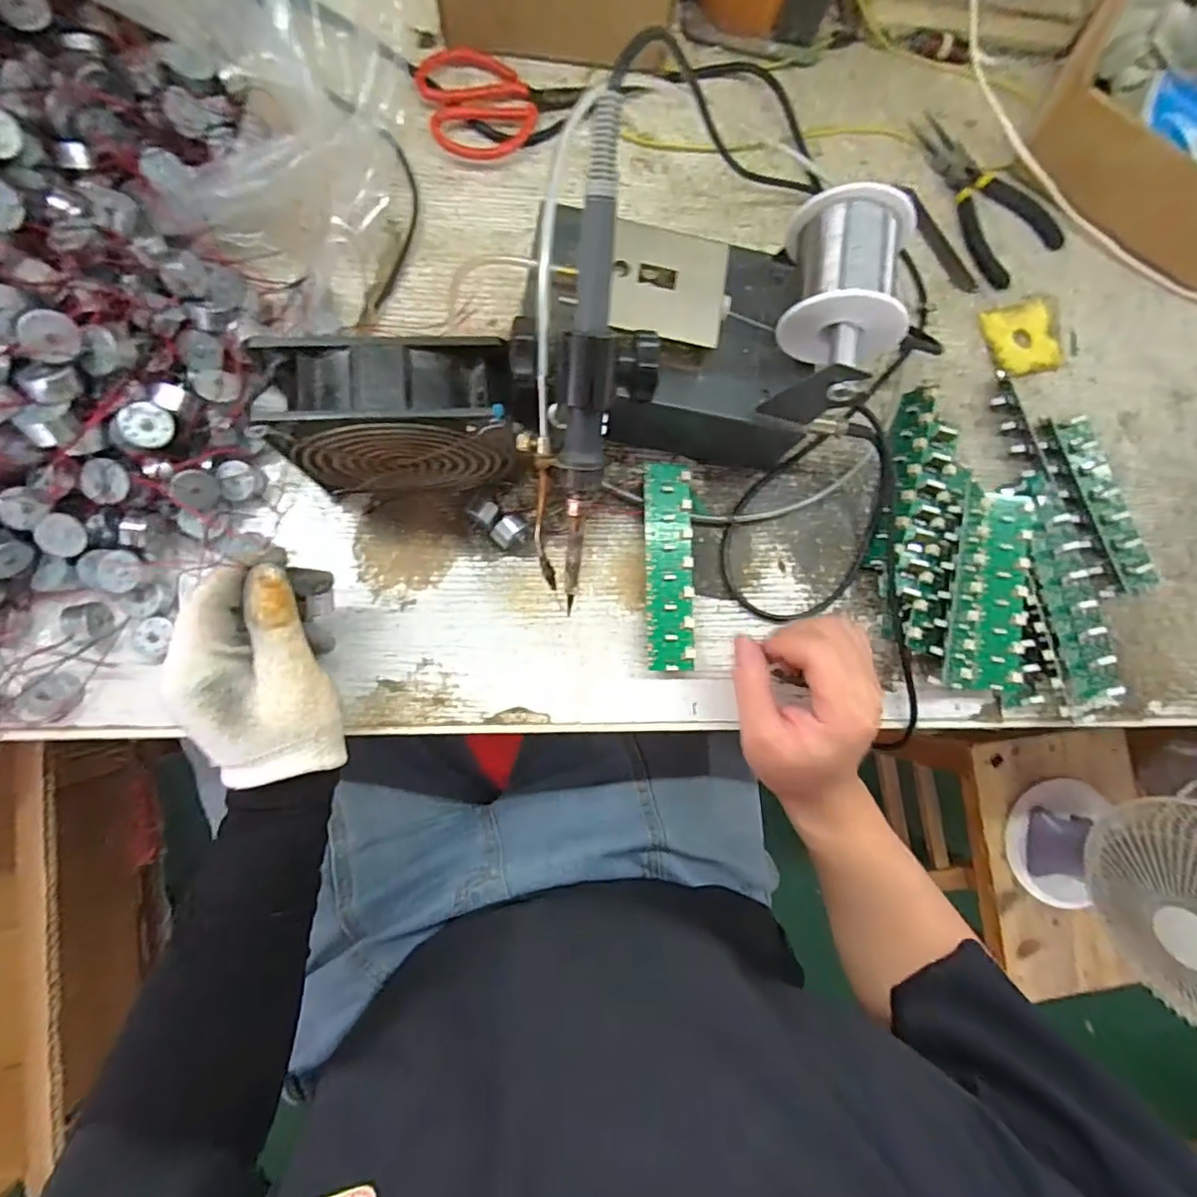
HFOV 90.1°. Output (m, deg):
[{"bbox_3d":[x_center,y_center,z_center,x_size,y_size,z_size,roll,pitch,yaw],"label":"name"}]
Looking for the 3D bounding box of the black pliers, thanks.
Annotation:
[{"bbox_3d":[0.303,-0.323,0.472,0.070,0.008,0.146,-31,90,-10],"label":"black pliers"}]

